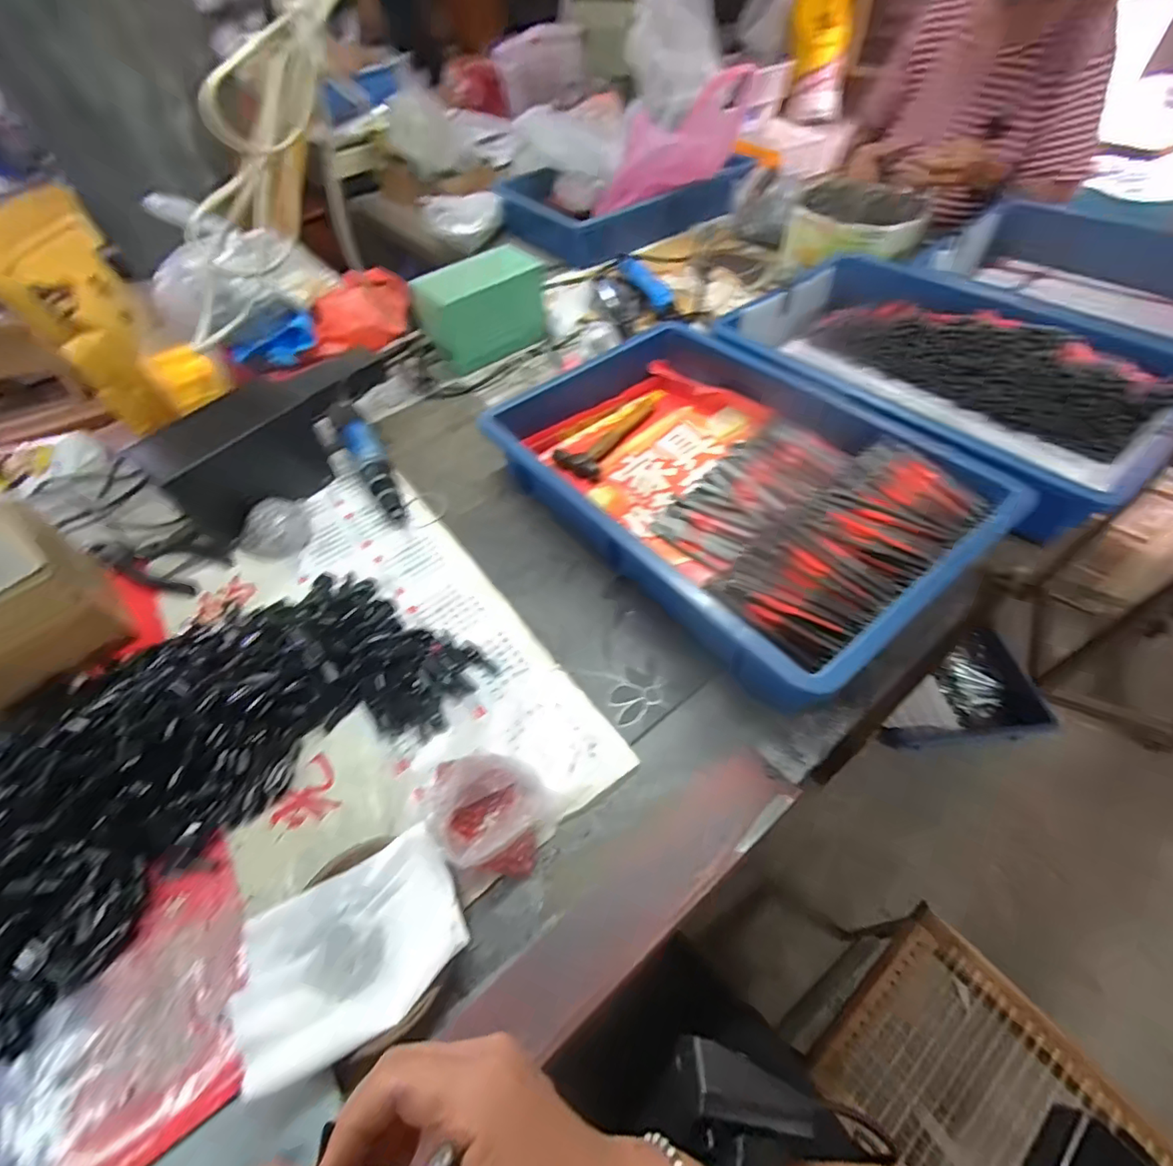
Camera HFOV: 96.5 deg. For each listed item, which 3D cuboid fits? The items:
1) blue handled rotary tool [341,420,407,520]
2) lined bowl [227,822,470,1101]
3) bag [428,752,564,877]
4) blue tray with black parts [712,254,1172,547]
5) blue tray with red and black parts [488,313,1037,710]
[{"bbox_3d":[-0.236,-0.130,0.587,0.033,0.029,0.149,-29,56,-16],"label":"blue handled rotary tool"},{"bbox_3d":[-0.141,0.227,0.323,0.130,0.029,0.110,-27,56,-14],"label":"lined bowl"},{"bbox_3d":[-0.068,0.157,0.365,0.086,0.031,0.071,22,58,20],"label":"bag"},{"bbox_3d":[0.400,-0.240,0.590,0.312,0.082,0.422,-31,57,-17],"label":"blue tray with black parts"},{"bbox_3d":[0.134,-0.108,0.515,0.294,0.086,0.424,-33,57,-19],"label":"blue tray with red and black parts"}]

